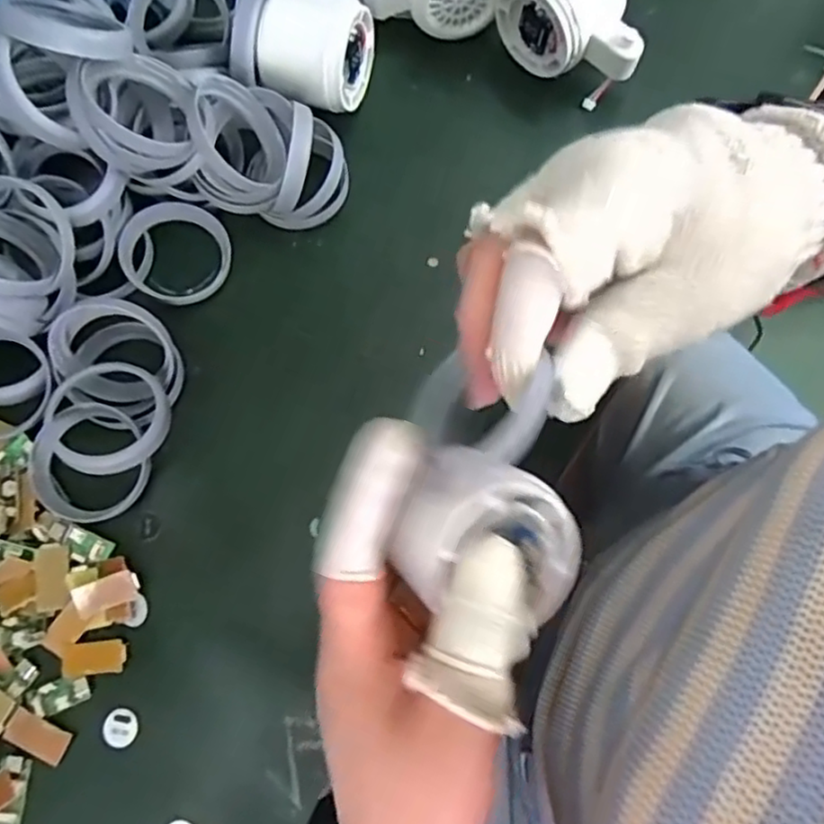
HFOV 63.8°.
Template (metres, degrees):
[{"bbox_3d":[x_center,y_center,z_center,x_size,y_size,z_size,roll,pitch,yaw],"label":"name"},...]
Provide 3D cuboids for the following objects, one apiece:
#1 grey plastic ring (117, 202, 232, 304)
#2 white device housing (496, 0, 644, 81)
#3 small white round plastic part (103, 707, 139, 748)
[{"bbox_3d":[-0.132,-0.090,0.373,0.058,0.015,0.058,-1,75,2],"label":"grey plastic ring"},{"bbox_3d":[0.096,-0.223,0.381,0.052,0.057,0.082,-41,77,-8],"label":"white device housing"},{"bbox_3d":[-0.141,0.152,0.319,0.017,0.004,0.016,-1,75,2],"label":"small white round plastic part"}]

